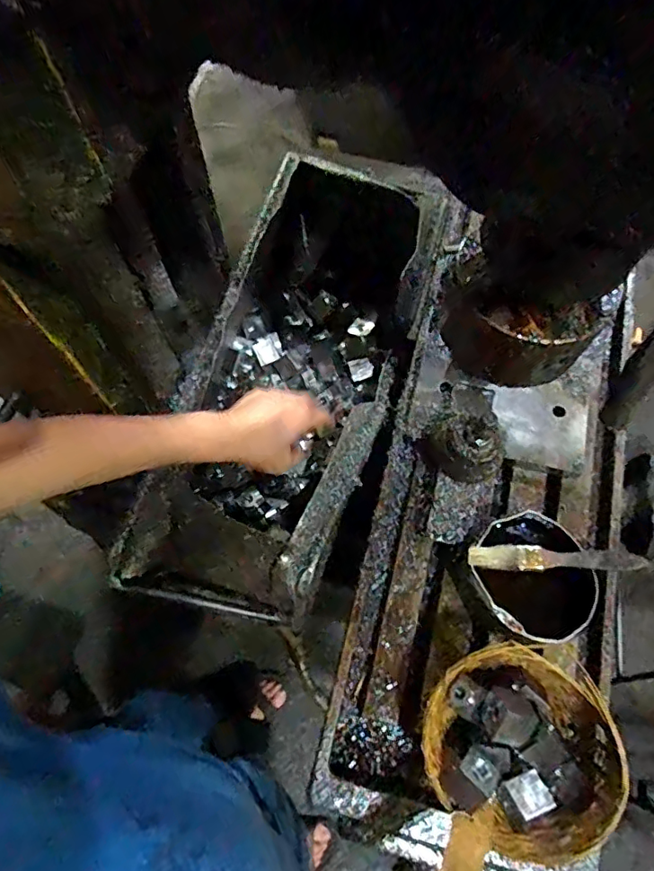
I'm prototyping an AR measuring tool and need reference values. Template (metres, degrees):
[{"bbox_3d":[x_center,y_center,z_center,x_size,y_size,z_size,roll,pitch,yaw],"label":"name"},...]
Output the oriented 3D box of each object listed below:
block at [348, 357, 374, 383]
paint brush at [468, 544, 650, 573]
[{"bbox_3d":[0.046,-0.087,0.709,0.031,0.012,0.030,-18,78,15],"label":"block"},{"bbox_3d":[0.198,0.106,0.465,0.149,0.011,0.021,-1,67,-2],"label":"paint brush"}]

